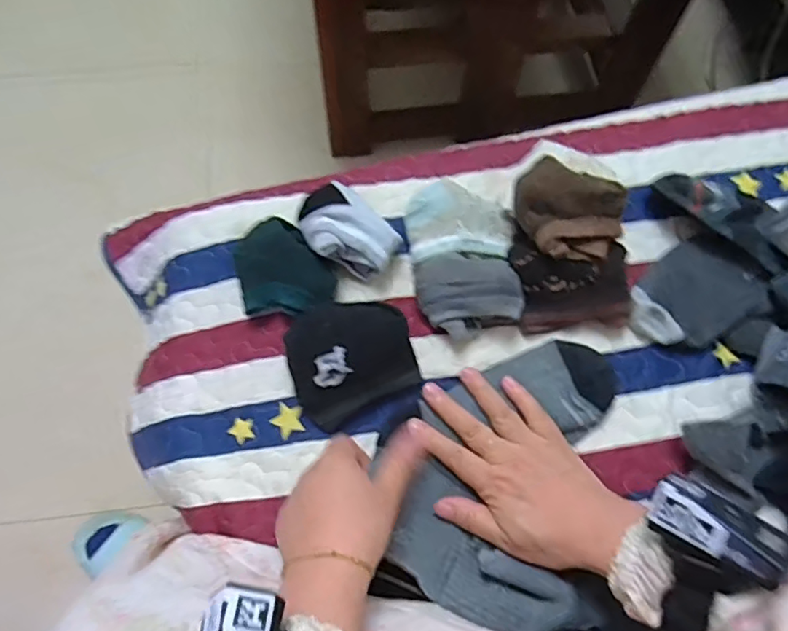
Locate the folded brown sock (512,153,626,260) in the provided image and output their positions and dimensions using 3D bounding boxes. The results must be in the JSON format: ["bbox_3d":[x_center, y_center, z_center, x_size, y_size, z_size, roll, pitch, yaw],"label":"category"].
[{"bbox_3d":[0.130,-0.079,0.429,0.081,0.034,0.064,25,70,8],"label":"folded brown sock"}]

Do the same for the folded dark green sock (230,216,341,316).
[{"bbox_3d":[-0.088,-0.036,0.457,0.073,0.028,0.083,-14,69,-7],"label":"folded dark green sock"}]

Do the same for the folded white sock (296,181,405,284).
[{"bbox_3d":[-0.040,-0.069,0.467,0.060,0.034,0.088,-41,75,-16],"label":"folded white sock"}]

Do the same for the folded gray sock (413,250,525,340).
[{"bbox_3d":[0.059,-0.019,0.460,0.076,0.044,0.069,-18,70,-8],"label":"folded gray sock"}]

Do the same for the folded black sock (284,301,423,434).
[{"bbox_3d":[-0.034,0.031,0.435,0.096,0.058,0.080,-30,72,-12],"label":"folded black sock"}]

